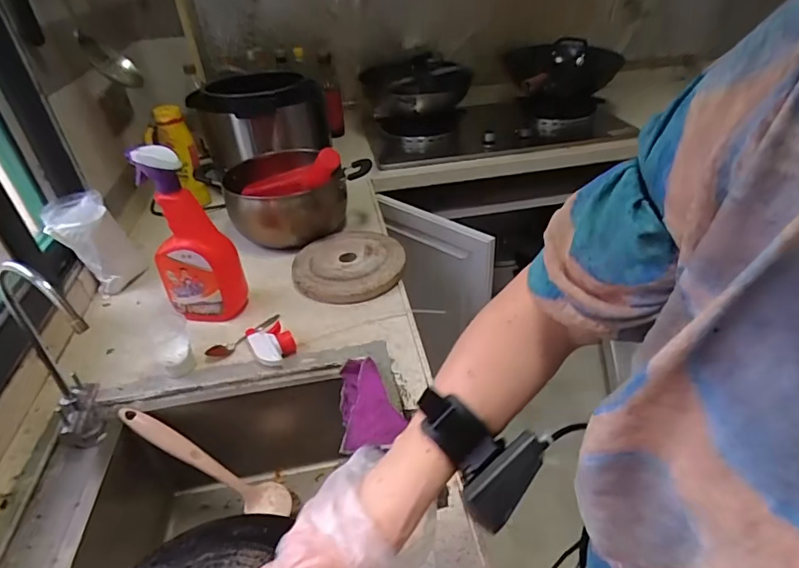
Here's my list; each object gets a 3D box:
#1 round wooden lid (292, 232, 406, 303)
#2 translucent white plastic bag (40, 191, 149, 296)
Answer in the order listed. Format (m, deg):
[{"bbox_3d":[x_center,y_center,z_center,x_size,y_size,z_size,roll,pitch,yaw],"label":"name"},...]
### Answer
[{"bbox_3d":[-0.095,-0.038,0.918,0.203,0.033,0.211,-3,35,2],"label":"round wooden lid"},{"bbox_3d":[-0.549,-0.072,0.882,0.112,0.166,0.088,-28,42,-29],"label":"translucent white plastic bag"}]

